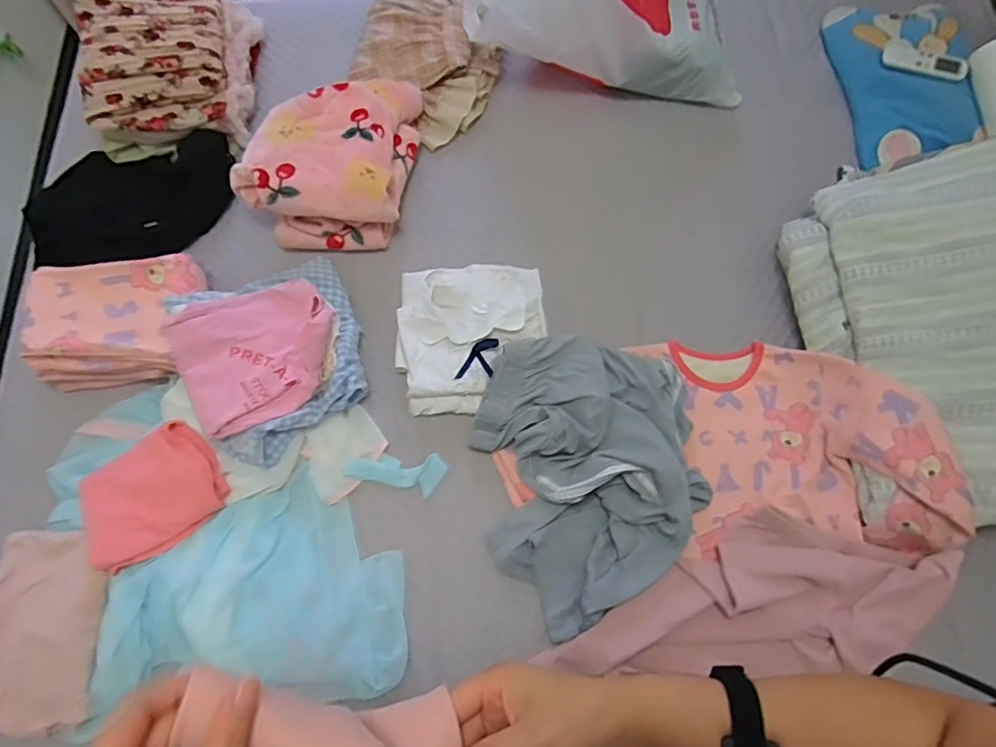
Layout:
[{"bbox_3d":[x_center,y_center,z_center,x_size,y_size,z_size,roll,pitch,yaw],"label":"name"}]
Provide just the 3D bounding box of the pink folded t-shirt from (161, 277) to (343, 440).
[{"bbox_3d":[-0.363,-0.036,0.852,0.237,0.077,0.203,-26,73,-8],"label":"pink folded t-shirt"}]

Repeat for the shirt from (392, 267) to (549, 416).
[{"bbox_3d":[-0.046,-0.068,0.920,0.246,0.062,0.259,-3,72,0],"label":"shirt"}]

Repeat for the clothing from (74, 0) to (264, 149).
[{"bbox_3d":[-0.614,-0.589,1.024,0.289,0.131,0.314,-6,72,-1],"label":"clothing"}]

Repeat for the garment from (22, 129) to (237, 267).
[{"bbox_3d":[-0.670,-0.310,1.011,0.360,0.043,0.234,-7,72,-1],"label":"garment"}]

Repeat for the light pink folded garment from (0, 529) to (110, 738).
[{"bbox_3d":[-0.647,0.357,0.772,0.173,0.037,0.259,1,72,1],"label":"light pink folded garment"}]

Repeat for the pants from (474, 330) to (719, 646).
[{"bbox_3d":[0.140,0.151,0.834,0.317,0.084,0.412,-5,72,-1],"label":"pants"}]

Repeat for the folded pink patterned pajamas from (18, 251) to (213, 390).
[{"bbox_3d":[-0.618,-0.085,0.902,0.262,0.105,0.190,-6,72,-1],"label":"folded pink patterned pajamas"}]

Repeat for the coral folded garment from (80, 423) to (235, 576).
[{"bbox_3d":[-0.514,0.179,0.826,0.203,0.046,0.163,-38,75,-11],"label":"coral folded garment"}]

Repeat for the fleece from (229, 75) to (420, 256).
[{"bbox_3d":[-0.291,-0.386,0.985,0.260,0.133,0.325,6,72,3],"label":"fleece"}]

